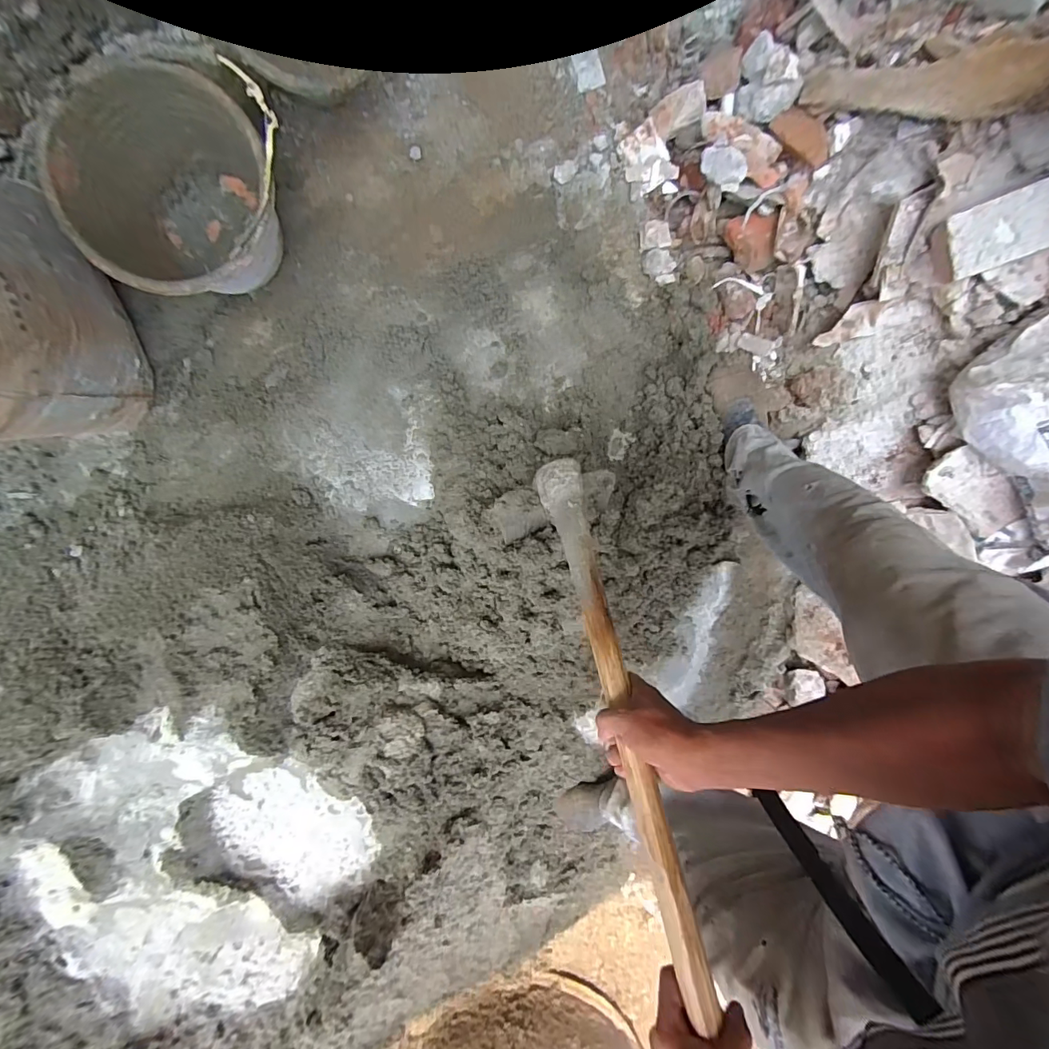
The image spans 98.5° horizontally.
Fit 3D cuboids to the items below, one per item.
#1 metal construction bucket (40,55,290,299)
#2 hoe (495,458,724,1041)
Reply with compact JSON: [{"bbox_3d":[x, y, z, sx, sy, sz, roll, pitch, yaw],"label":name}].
[{"bbox_3d":[-0.479,-0.471,0.681,0.257,0.224,0.271,0,98,-1],"label":"metal construction bucket"},{"bbox_3d":[0.093,0.191,0.511,0.159,0.097,0.553,-13,69,1],"label":"hoe"}]

